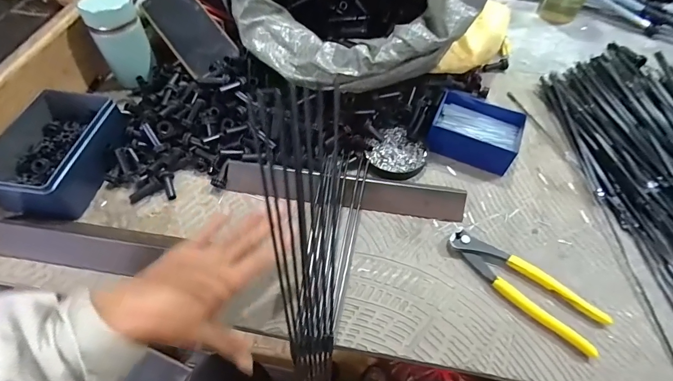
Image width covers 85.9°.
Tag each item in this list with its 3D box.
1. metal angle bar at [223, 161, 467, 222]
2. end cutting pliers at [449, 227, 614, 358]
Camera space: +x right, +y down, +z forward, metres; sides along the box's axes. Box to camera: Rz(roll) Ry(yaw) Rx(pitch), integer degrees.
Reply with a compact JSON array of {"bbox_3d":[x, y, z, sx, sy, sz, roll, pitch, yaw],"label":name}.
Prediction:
[{"bbox_3d":[0.008,-0.004,0.436,0.285,0.024,0.039,8,55,5],"label":"metal angle bar"},{"bbox_3d":[0.188,0.096,0.366,0.160,0.018,0.047,32,61,20],"label":"end cutting pliers"}]

